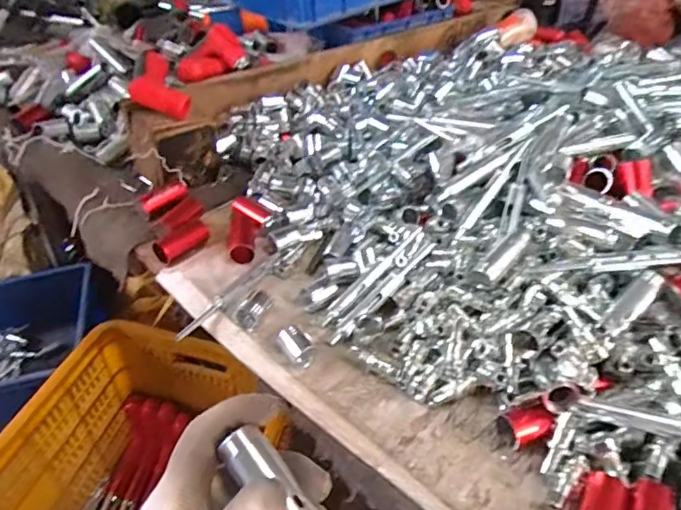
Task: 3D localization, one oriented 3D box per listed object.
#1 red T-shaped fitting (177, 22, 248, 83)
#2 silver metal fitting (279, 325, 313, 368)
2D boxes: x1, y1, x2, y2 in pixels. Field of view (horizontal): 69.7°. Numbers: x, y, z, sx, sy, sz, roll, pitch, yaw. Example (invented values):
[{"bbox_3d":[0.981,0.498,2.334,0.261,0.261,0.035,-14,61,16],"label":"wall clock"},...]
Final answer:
[{"bbox_3d":[-0.199,-0.300,0.739,0.040,0.047,0.118,22,57,19],"label":"red T-shaped fitting"},{"bbox_3d":[-0.041,0.088,0.465,0.026,0.024,0.034,-27,50,-32],"label":"silver metal fitting"}]

